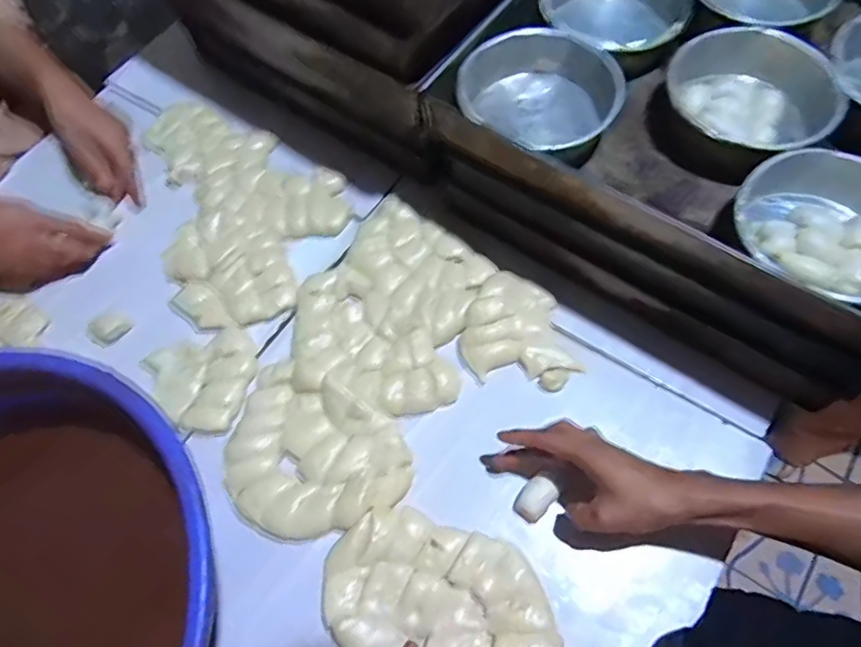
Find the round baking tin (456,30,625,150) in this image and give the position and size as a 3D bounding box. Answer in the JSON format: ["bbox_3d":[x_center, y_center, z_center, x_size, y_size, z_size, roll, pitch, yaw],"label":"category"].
[{"bbox_3d":[0.108,-0.238,0.552,0.155,0.059,0.128,-3,64,5],"label":"round baking tin"}]

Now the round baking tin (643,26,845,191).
[{"bbox_3d":[0.301,-0.213,0.523,0.160,0.045,0.163,21,68,16],"label":"round baking tin"}]

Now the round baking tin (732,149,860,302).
[{"bbox_3d":[0.336,-0.075,0.459,0.149,0.050,0.136,-29,64,-8],"label":"round baking tin"}]

